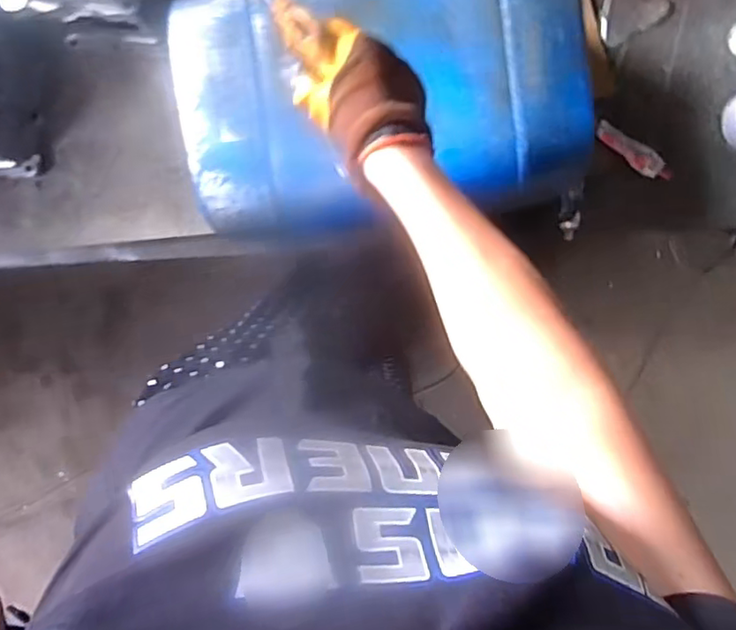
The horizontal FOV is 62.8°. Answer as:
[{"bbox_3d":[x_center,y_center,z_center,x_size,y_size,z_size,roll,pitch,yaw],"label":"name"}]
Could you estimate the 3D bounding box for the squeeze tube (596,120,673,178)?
[{"bbox_3d":[0.382,-0.233,0.867,0.122,0.025,0.032,33,93,-2],"label":"squeeze tube"}]

